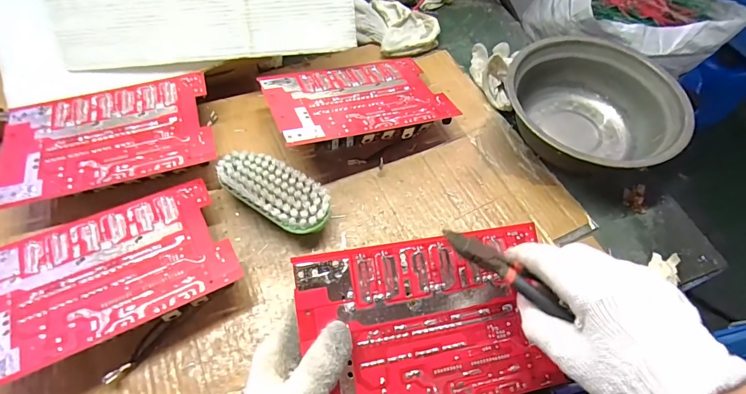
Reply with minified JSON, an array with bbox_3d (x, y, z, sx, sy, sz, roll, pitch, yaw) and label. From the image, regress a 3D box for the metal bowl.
[{"bbox_3d":[0.243,-0.096,0.459,0.184,0.070,0.177,1,58,-2],"label":"metal bowl"}]

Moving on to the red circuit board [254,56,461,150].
[{"bbox_3d":[-0.017,-0.108,0.463,0.193,0.060,0.124,-16,60,-13],"label":"red circuit board"}]

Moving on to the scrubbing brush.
[{"bbox_3d":[-0.098,-0.001,0.404,0.122,0.041,0.054,29,61,15],"label":"scrubbing brush"}]

